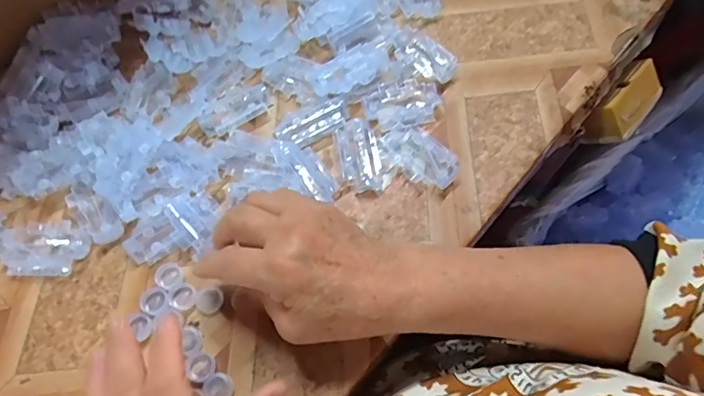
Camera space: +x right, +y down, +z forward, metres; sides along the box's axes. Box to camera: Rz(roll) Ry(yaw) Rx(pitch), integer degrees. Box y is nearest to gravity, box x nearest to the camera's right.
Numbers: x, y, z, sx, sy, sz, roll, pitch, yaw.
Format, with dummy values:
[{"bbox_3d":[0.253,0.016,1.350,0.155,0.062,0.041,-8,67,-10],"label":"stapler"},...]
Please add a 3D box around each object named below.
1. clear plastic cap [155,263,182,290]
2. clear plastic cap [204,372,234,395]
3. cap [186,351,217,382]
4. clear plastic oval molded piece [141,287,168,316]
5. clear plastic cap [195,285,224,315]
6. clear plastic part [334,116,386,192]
[{"bbox_3d":[-0.145,0.061,0.370,0.019,0.004,0.020,-1,64,1],"label":"clear plastic cap"},{"bbox_3d":[-0.094,0.135,0.333,0.019,0.006,0.020,-1,64,1],"label":"clear plastic cap"},{"bbox_3d":[-0.108,0.122,0.341,0.020,0.005,0.020,-1,64,1],"label":"cap"},{"bbox_3d":[-0.151,0.079,0.362,0.019,0.004,0.022,-26,67,-11],"label":"clear plastic oval molded piece"},{"bbox_3d":[-0.109,0.078,0.361,0.020,0.005,0.020,-1,64,1],"label":"clear plastic cap"},{"bbox_3d":[0.006,-0.038,0.407,0.034,0.012,0.067,-12,65,-4],"label":"clear plastic part"}]

